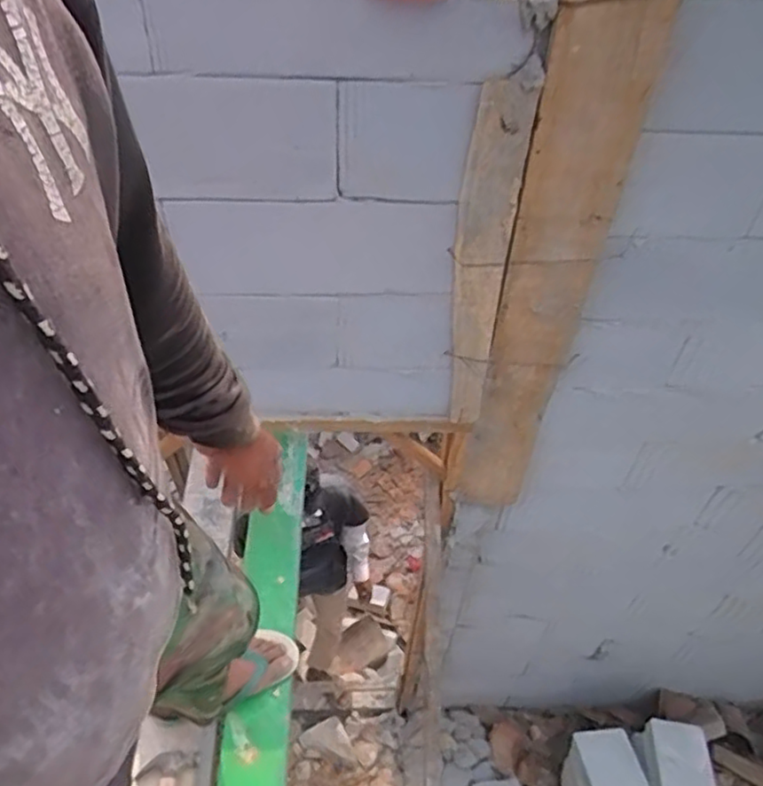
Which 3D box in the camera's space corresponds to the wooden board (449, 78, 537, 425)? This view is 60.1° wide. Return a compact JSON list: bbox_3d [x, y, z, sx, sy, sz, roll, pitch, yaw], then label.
[{"bbox_3d":[0.180,-0.201,1.262,0.097,0.759,0.018,3,48,2],"label":"wooden board"}]

